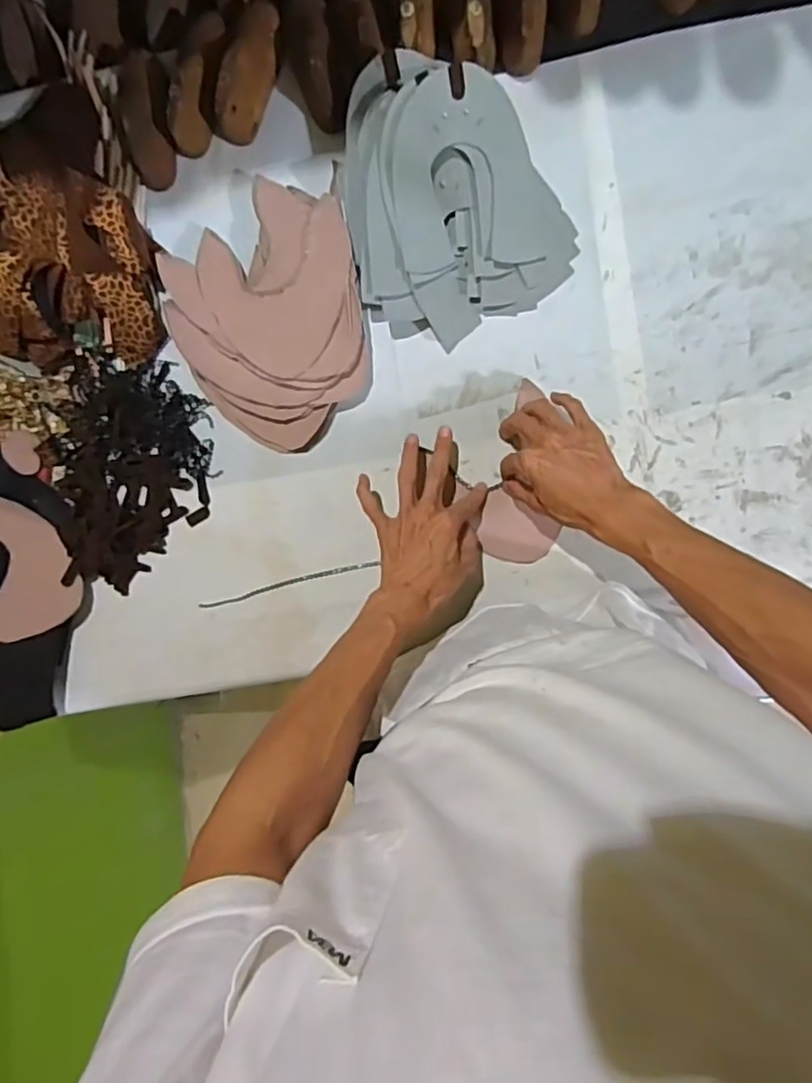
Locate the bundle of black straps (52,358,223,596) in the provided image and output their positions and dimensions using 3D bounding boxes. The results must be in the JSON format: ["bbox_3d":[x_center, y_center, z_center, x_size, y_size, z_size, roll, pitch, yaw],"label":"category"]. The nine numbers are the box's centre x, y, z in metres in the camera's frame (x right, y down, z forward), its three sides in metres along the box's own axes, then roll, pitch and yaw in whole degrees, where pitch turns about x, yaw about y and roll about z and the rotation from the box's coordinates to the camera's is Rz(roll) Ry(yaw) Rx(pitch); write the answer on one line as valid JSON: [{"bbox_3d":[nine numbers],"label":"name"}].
[{"bbox_3d":[-0.307,-0.070,0.692,0.174,0.035,0.244,19,96,6],"label":"bundle of black straps"}]

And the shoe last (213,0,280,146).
[{"bbox_3d":[-0.164,-0.484,0.641,0.053,0.052,0.140,20,96,6],"label":"shoe last"}]

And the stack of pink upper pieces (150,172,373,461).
[{"bbox_3d":[-0.142,-0.230,0.658,0.196,0.037,0.263,-11,92,8],"label":"stack of pink upper pieces"}]

